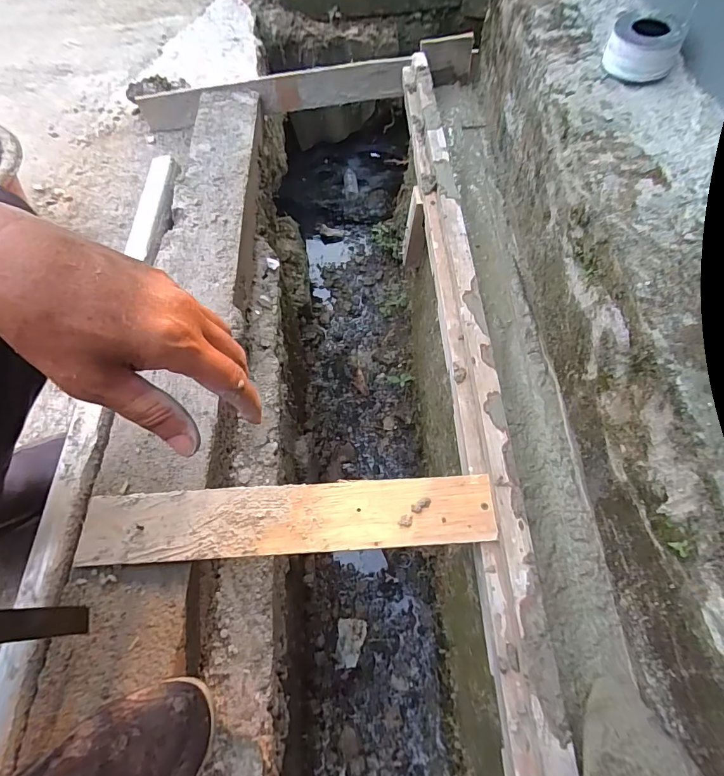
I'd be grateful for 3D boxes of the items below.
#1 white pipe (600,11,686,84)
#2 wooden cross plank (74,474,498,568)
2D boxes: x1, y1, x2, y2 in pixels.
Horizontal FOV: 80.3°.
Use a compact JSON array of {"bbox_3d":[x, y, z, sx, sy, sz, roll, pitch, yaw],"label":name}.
[{"bbox_3d":[0.371,-0.447,0.566,0.083,0.054,0.080,33,68,19],"label":"white pipe"},{"bbox_3d":[-0.088,0.151,0.495,0.465,0.022,0.077,-4,61,1],"label":"wooden cross plank"}]

